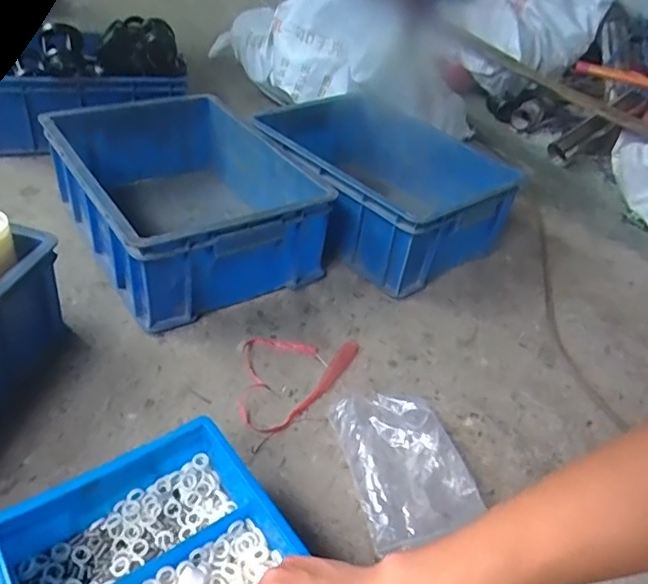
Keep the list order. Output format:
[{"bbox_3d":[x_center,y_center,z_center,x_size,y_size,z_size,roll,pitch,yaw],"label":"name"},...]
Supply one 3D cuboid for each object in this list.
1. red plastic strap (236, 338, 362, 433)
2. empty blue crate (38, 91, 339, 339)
[{"bbox_3d":[-0.027,0.111,0.707,0.148,0.005,0.155,4,39,-6],"label":"red plastic strap"},{"bbox_3d":[-0.221,-0.154,0.886,0.300,0.149,0.431,-19,46,-30],"label":"empty blue crate"}]

